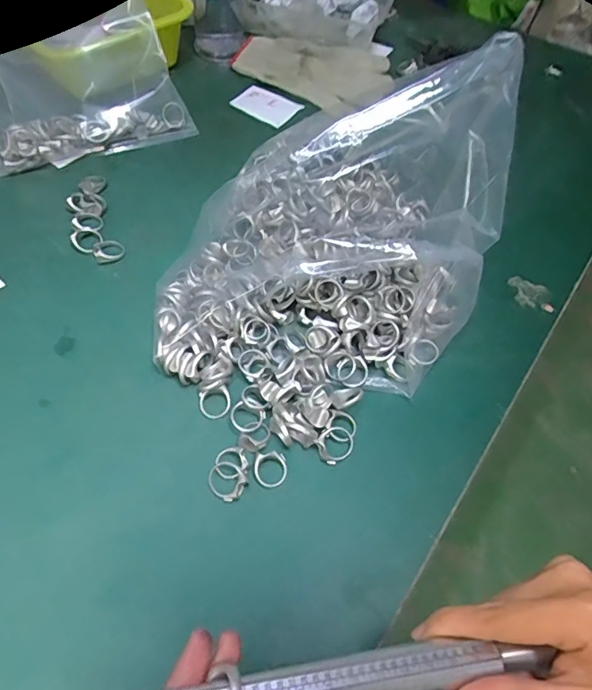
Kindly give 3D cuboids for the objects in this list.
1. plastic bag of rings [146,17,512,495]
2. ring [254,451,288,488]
[{"bbox_3d":[0.026,-0.095,0.433,0.252,0.128,0.405,34,60,16],"label":"plastic bag of rings"},{"bbox_3d":[-0.017,0.088,0.370,0.023,0.008,0.024,2,56,-4],"label":"ring"}]

